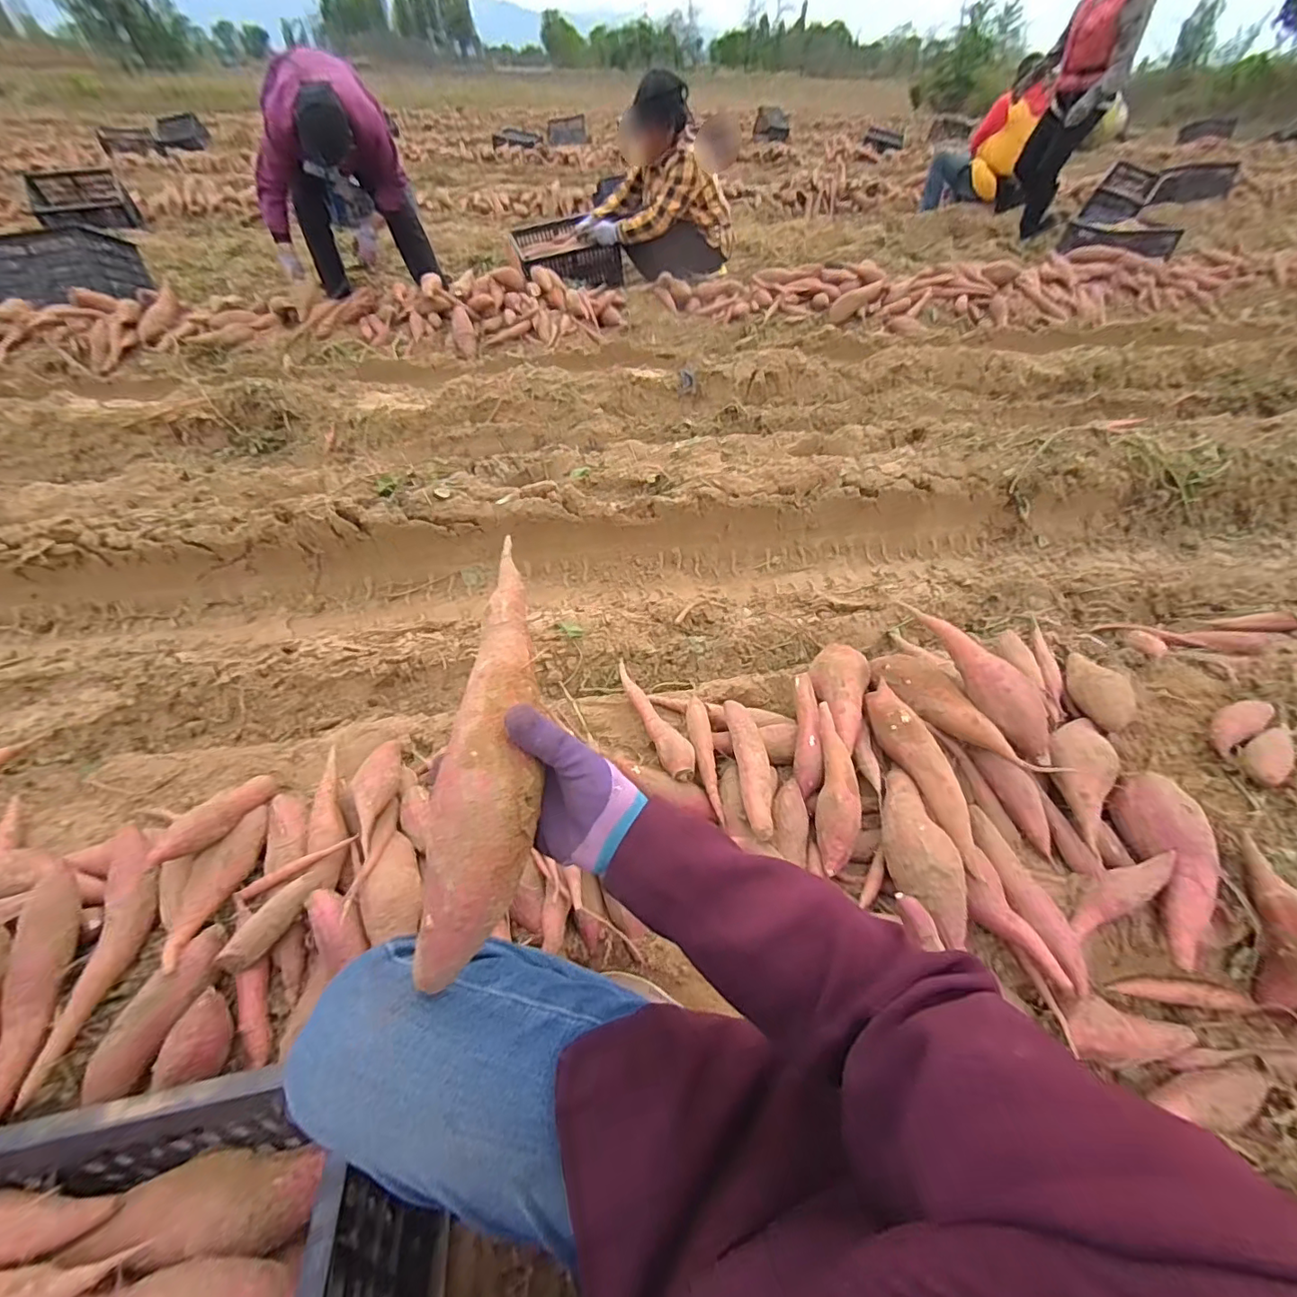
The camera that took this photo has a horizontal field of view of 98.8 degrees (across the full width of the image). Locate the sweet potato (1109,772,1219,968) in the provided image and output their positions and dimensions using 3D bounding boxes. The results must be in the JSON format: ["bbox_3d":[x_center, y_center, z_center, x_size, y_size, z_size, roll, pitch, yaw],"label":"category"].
[{"bbox_3d":[0.668,0.275,0.711,0.084,0.066,0.236,7,61,4],"label":"sweet potato"}]

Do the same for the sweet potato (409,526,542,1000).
[{"bbox_3d":[-0.099,0.047,0.366,0.060,0.052,0.276,2,65,-1],"label":"sweet potato"}]

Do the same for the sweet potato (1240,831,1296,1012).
[{"bbox_3d":[0.797,0.351,0.702,0.050,0.052,0.203,-4,85,-5],"label":"sweet potato"}]

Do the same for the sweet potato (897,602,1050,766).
[{"bbox_3d":[0.512,0.042,0.849,0.075,0.060,0.278,-19,64,-18],"label":"sweet potato"}]

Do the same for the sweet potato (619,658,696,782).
[{"bbox_3d":[0.009,0.101,0.889,0.051,0.041,0.255,-17,49,-17],"label":"sweet potato"}]

